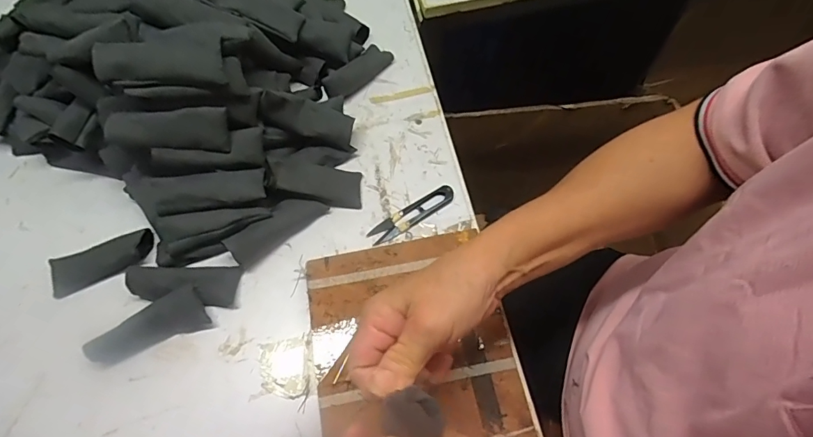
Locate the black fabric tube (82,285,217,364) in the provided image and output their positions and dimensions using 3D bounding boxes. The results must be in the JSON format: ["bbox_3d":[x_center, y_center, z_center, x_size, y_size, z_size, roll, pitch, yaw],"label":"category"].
[{"bbox_3d":[-0.245,0.101,0.422,0.103,0.027,0.040,-21,66,-6],"label":"black fabric tube"}]

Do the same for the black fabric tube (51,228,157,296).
[{"bbox_3d":[-0.315,0.044,0.456,0.105,0.019,0.038,-20,66,-5],"label":"black fabric tube"}]

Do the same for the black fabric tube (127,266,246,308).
[{"bbox_3d":[-0.220,0.065,0.440,0.104,0.020,0.039,6,65,-8],"label":"black fabric tube"}]

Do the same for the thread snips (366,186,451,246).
[{"bbox_3d":[0.006,-0.004,0.470,0.100,0.008,0.022,-30,67,-10],"label":"thread snips"}]

